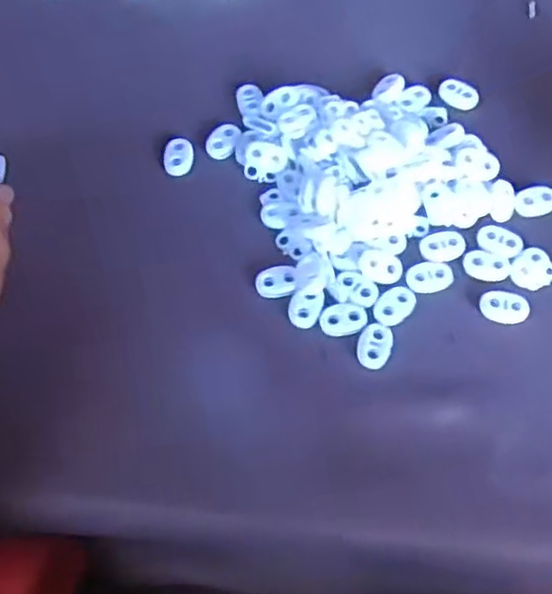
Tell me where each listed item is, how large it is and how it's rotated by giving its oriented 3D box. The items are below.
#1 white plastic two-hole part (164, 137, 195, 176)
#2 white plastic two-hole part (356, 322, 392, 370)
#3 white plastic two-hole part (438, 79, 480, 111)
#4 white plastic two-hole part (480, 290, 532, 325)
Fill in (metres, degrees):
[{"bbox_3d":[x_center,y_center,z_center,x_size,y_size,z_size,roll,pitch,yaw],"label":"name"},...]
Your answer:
[{"bbox_3d":[-0.053,-0.077,0.373,0.016,0.006,0.023,0,65,0],"label":"white plastic two-hole part"},{"bbox_3d":[0.047,0.023,0.323,0.016,0.004,0.023,13,66,6],"label":"white plastic two-hole part"},{"bbox_3d":[0.103,-0.115,0.386,0.023,0.004,0.015,27,68,12],"label":"white plastic two-hole part"},{"bbox_3d":[0.111,0.005,0.331,0.023,0.005,0.016,3,65,1],"label":"white plastic two-hole part"}]

